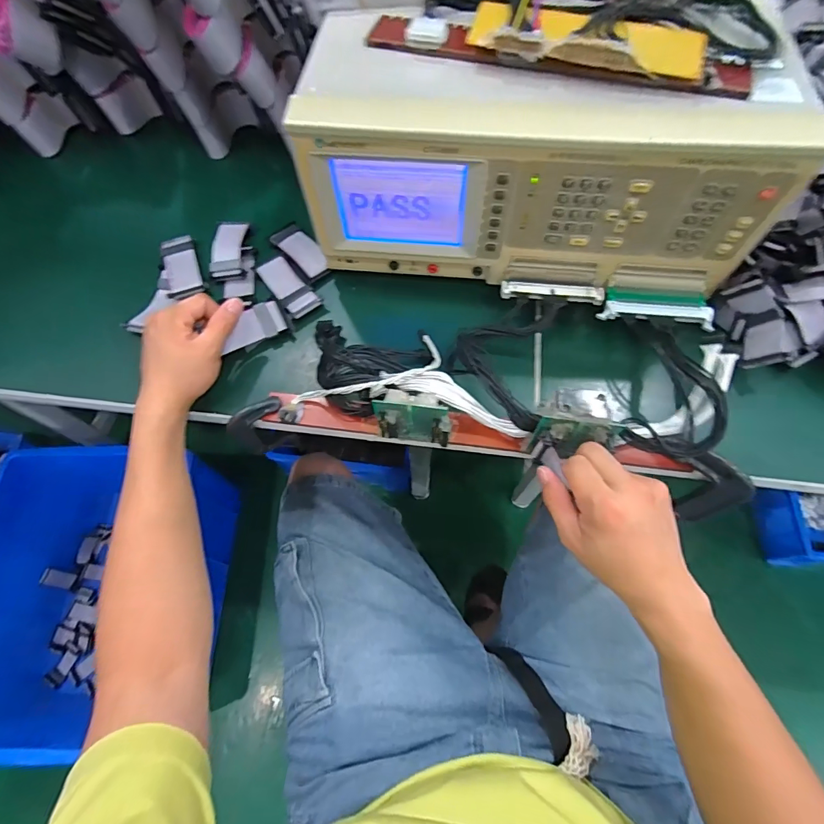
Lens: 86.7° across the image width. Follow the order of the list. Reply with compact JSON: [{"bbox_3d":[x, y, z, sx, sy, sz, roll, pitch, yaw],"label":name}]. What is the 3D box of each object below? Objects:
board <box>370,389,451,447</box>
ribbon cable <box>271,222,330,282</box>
[{"bbox_3d":[0.002,0.007,0.392,0.066,0.060,0.029,10,66,7],"label":"board"},{"bbox_3d":[-0.131,-0.191,0.528,0.039,0.018,0.083,-38,69,-14],"label":"ribbon cable"}]

